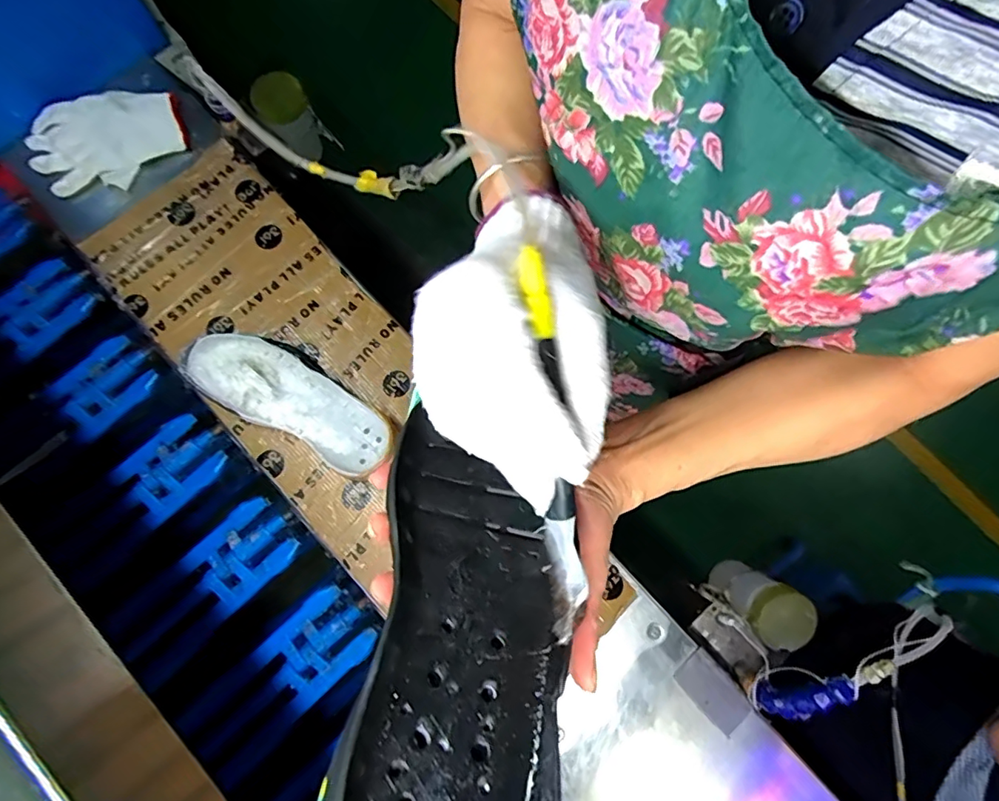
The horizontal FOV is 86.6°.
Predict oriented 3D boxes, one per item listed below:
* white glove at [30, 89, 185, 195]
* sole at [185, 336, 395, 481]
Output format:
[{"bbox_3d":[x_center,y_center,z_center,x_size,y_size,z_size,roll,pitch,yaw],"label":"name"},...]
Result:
[{"bbox_3d":[-0.523,-0.351,0.704,0.201,0.032,0.125,-26,80,-6],"label":"white glove"},{"bbox_3d":[-0.231,0.003,0.620,0.256,0.061,0.093,29,79,4],"label":"sole"}]

